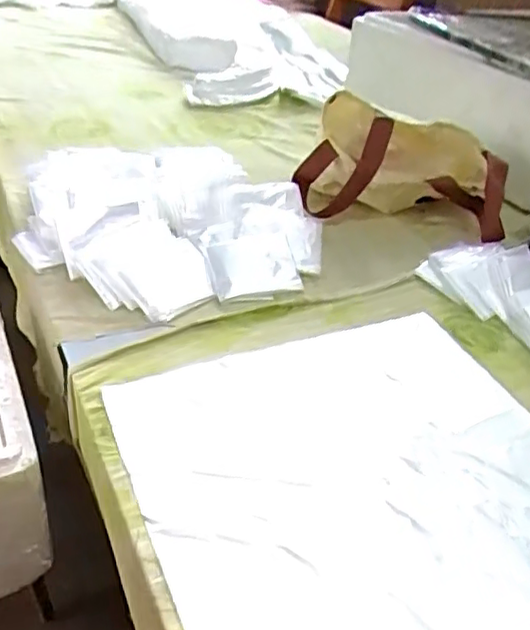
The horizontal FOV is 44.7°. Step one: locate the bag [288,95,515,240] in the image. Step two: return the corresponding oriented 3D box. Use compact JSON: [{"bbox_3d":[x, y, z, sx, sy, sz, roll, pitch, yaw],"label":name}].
[{"bbox_3d":[0.156,-0.170,0.726,0.224,0.106,0.113,8,35,3],"label":"bag"}]

